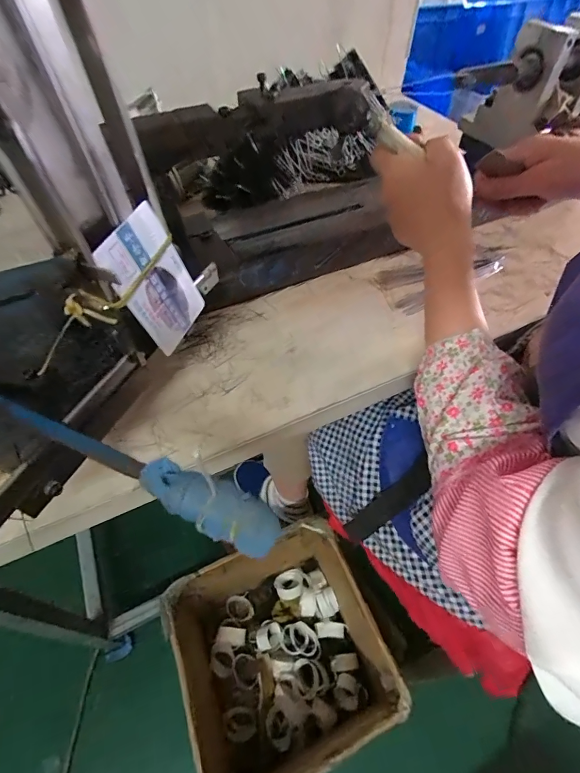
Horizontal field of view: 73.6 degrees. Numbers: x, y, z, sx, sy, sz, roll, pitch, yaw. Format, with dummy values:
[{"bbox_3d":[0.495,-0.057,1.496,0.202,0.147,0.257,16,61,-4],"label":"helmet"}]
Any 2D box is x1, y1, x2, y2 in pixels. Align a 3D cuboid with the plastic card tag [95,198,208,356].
[{"bbox_3d":[-0.086,-0.068,0.254,0.004,0.085,0.056,11,60,24],"label":"plastic card tag"}]

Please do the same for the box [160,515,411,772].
[{"bbox_3d":[-0.033,0.470,0.651,0.319,0.267,0.315,-19,55,-14],"label":"box"}]

